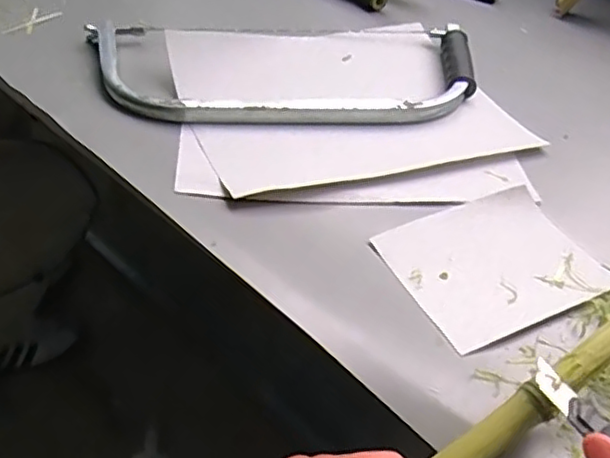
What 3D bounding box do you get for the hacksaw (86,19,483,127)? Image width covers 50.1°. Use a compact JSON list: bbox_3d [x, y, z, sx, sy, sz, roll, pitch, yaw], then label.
[{"bbox_3d":[-0.020,-0.150,0.607,0.363,0.022,0.160,0,42,-6],"label":"hacksaw"}]

